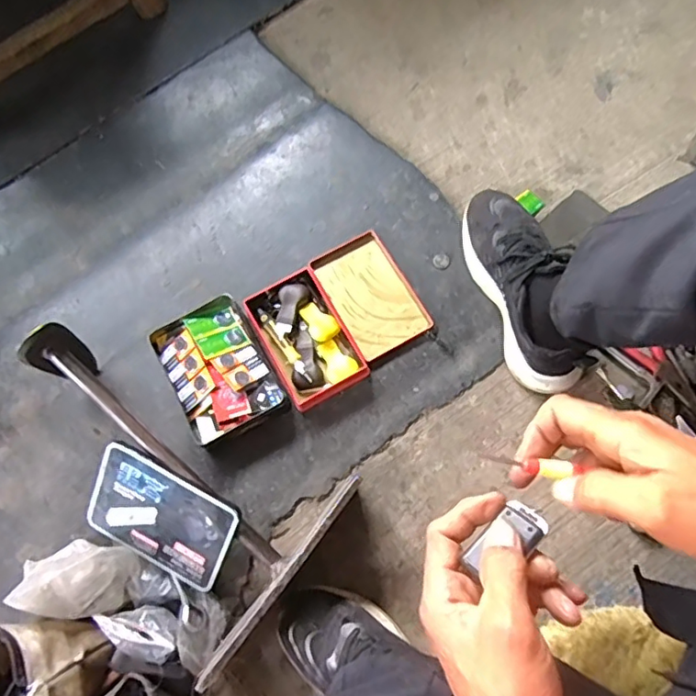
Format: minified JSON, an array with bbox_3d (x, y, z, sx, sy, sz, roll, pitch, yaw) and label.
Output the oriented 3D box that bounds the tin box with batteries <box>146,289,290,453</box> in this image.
[{"bbox_3d":[-0.161,0.027,0.720,0.120,0.040,0.167,-29,74,-6],"label":"tin box with batteries"}]

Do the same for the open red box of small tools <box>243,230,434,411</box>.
[{"bbox_3d":[-0.011,-0.044,0.743,0.209,0.024,0.162,-34,75,-7],"label":"open red box of small tools"}]

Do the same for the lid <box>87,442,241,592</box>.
[{"bbox_3d":[-0.206,0.187,0.639,0.166,0.012,0.120,28,111,6],"label":"lid"}]

